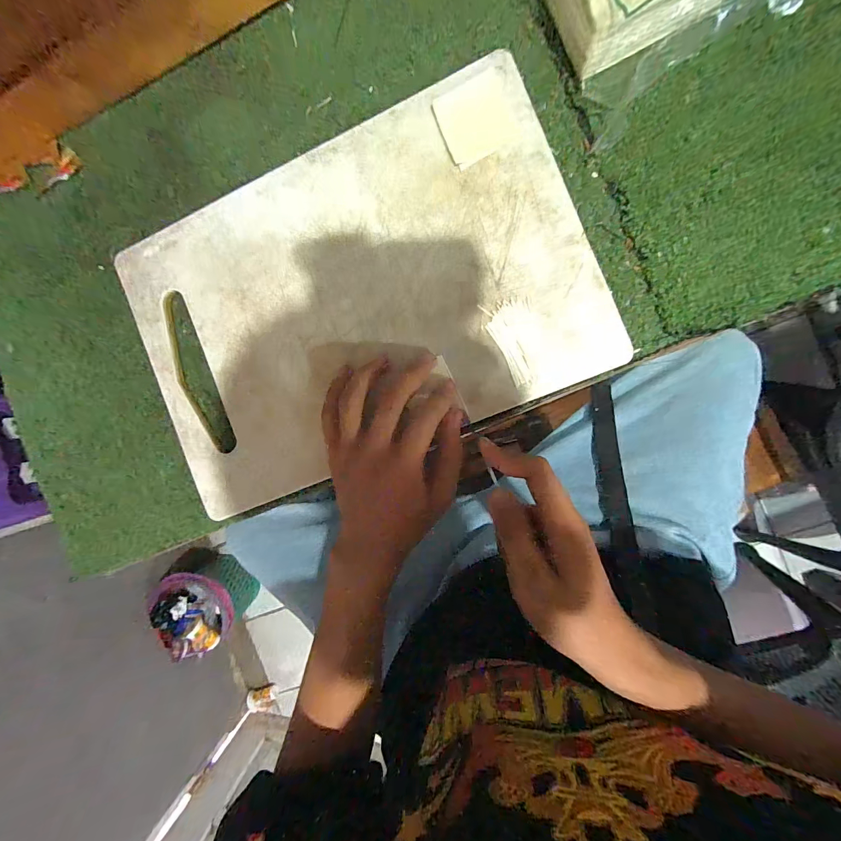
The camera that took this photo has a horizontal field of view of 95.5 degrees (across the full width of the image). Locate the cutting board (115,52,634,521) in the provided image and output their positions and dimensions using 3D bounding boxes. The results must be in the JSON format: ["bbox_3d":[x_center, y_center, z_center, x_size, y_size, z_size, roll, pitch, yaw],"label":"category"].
[{"bbox_3d":[-0.053,-0.090,0.290,0.339,0.010,0.235,-22,91,9],"label":"cutting board"}]

